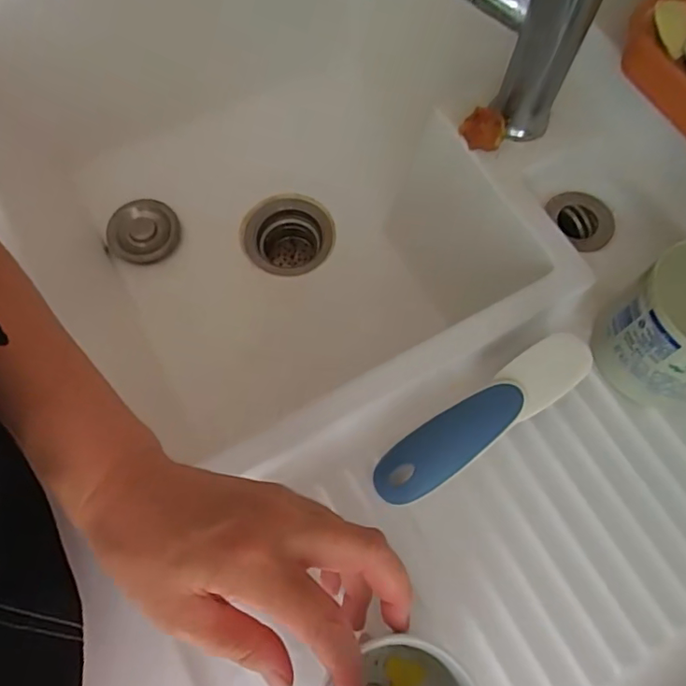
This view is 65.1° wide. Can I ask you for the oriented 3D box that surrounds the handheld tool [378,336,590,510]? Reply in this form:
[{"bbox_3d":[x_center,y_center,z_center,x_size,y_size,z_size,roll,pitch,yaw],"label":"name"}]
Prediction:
[{"bbox_3d":[0.093,0.052,0.364,0.164,0.031,0.037,-33,73,-10],"label":"handheld tool"}]

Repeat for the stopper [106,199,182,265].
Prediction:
[{"bbox_3d":[-0.240,-0.132,0.651,0.081,0.026,0.081,3,71,-7],"label":"stopper"}]

